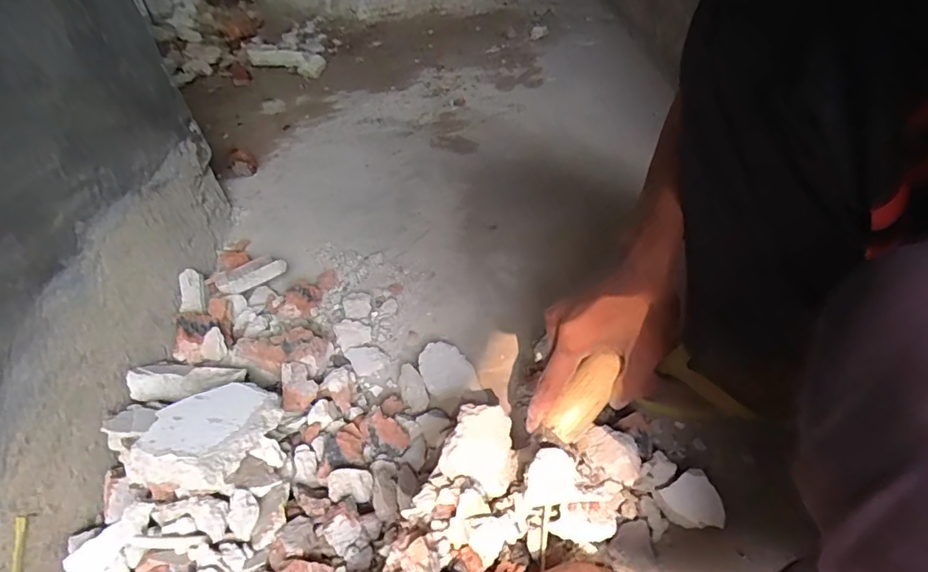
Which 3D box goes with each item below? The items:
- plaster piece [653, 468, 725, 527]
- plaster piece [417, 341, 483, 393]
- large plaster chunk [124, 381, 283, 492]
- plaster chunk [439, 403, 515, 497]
[{"bbox_3d":[0.197,0.189,0.445,0.044,0.029,0.046,-21,47,-16],"label":"plaster piece"},{"bbox_3d":[-0.020,0.096,0.570,0.053,0.033,0.067,-19,46,-13],"label":"plaster piece"},{"bbox_3d":[-0.218,0.126,0.444,0.081,0.028,0.113,19,26,8],"label":"large plaster chunk"},{"bbox_3d":[0.014,0.120,0.385,0.049,0.025,0.059,9,48,17],"label":"plaster chunk"}]

